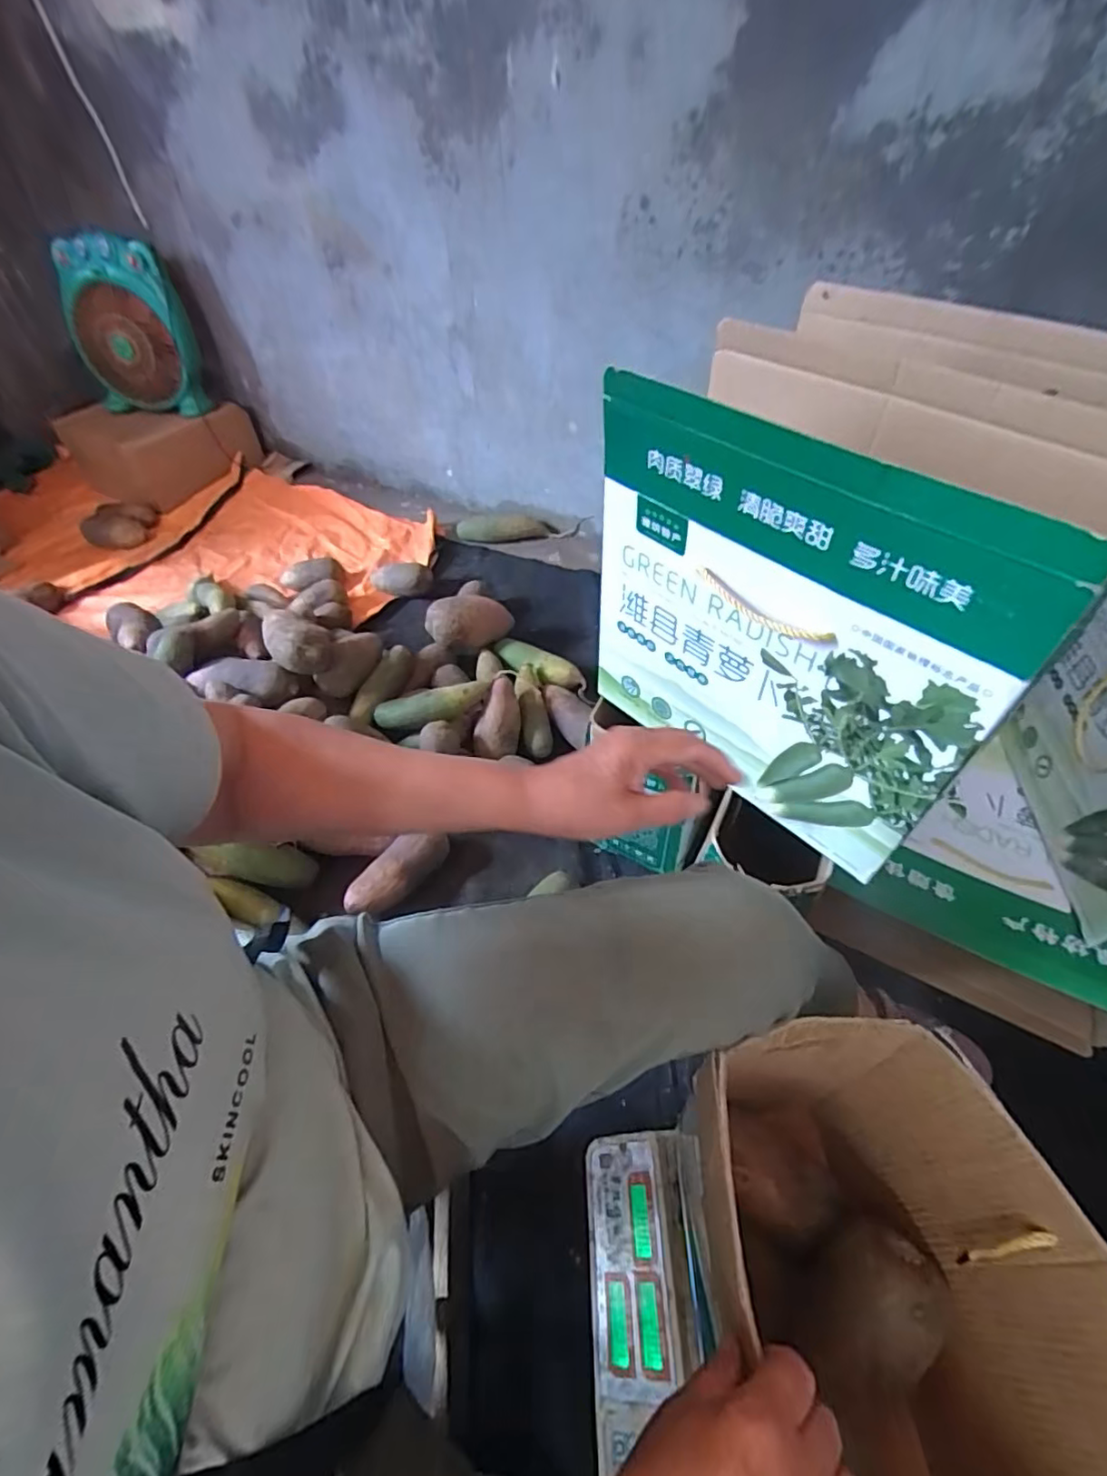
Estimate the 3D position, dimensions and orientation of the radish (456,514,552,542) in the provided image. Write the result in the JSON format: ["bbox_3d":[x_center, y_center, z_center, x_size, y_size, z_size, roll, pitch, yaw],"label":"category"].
[{"bbox_3d":[-0.123,-0.505,1.435,0.218,0.048,0.051,-2,49,1],"label":"radish"}]

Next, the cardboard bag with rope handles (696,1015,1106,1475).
[{"bbox_3d":[0.208,0.406,0.374,0.203,0.264,0.356,-7,49,-3],"label":"cardboard bag with rope handles"}]

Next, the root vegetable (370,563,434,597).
[{"bbox_3d":[-0.331,-0.342,1.300,0.137,0.059,0.048,-6,49,-2],"label":"root vegetable"}]

